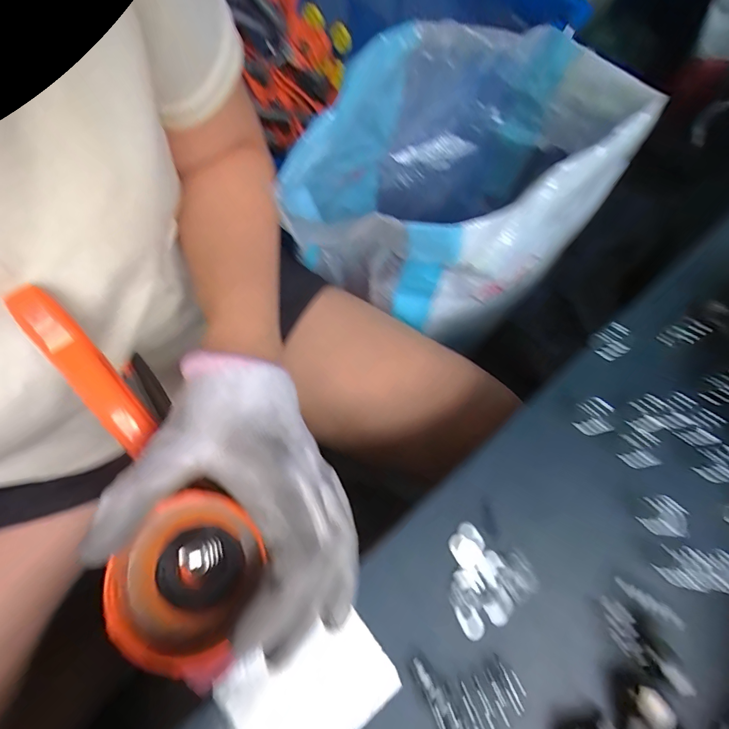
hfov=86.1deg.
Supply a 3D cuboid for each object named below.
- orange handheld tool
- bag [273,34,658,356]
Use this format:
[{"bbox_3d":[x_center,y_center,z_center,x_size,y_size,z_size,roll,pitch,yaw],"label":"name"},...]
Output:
[{"bbox_3d":[-0.108,0.046,0.187,0.060,0.037,0.187,-33,79,-14],"label":"orange handheld tool"},{"bbox_3d":[0.090,-0.185,0.404,0.233,0.196,0.272,43,72,12],"label":"bag"}]

